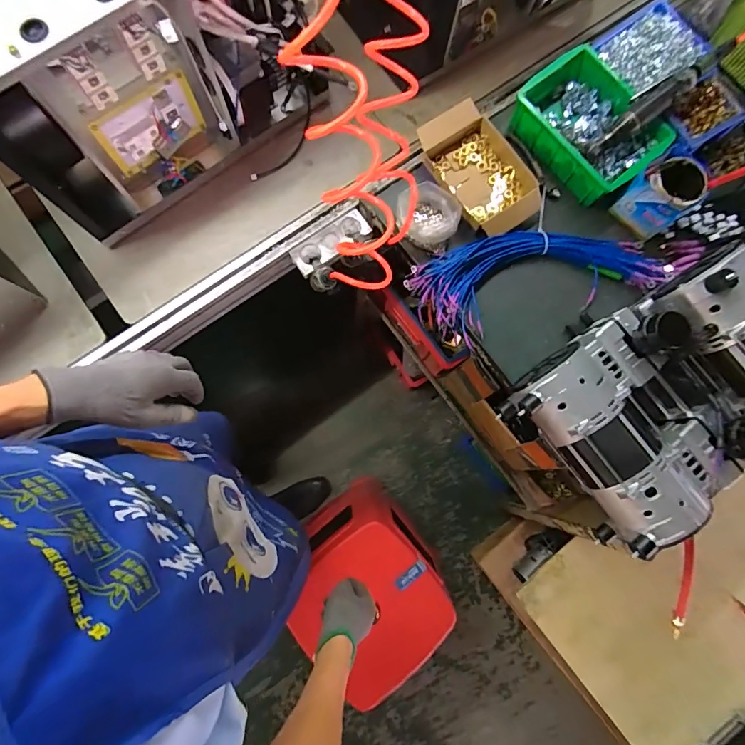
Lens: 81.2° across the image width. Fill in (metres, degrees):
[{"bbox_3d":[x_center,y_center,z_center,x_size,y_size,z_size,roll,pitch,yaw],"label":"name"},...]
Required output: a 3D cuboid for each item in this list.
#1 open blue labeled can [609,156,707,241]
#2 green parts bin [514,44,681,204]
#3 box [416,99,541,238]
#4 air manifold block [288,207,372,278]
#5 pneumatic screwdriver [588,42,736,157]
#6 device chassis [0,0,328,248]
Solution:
[{"bbox_3d":[0.511,-0.316,0.765,0.109,0.100,0.098,-38,82,-8],"label":"open blue labeled can"},{"bbox_3d":[0.408,-0.460,0.830,0.200,0.090,0.254,-41,83,-8],"label":"green parts bin"},{"bbox_3d":[0.205,-0.372,0.809,0.158,0.059,0.240,-27,81,-6],"label":"box"},{"bbox_3d":[-0.076,-0.241,0.807,0.153,0.017,0.052,-35,82,-7],"label":"air manifold block"},{"bbox_3d":[0.504,-0.479,0.761,0.278,0.032,0.038,-37,82,6],"label":"pneumatic screwdriver"},{"bbox_3d":[-0.339,-0.479,0.611,0.460,0.426,0.250,-37,82,-8],"label":"device chassis"}]

